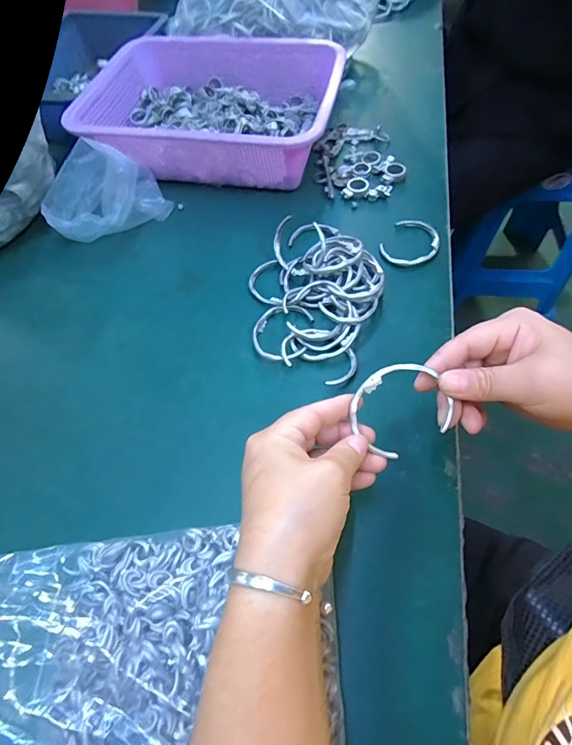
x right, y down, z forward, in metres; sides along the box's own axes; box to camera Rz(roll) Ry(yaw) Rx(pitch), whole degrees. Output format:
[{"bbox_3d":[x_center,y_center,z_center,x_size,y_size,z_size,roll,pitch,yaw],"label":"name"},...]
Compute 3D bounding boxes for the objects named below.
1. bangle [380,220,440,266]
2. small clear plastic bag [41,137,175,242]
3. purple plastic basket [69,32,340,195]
[{"bbox_3d":[0.136,-0.140,0.433,0.055,0.008,0.068,29,65,16],"label":"bangle"},{"bbox_3d":[-0.207,-0.205,0.450,0.127,0.080,0.080,-37,64,-18],"label":"small clear plastic bag"},{"bbox_3d":[-0.093,-0.337,0.515,0.295,0.076,0.236,6,60,6],"label":"purple plastic basket"}]

